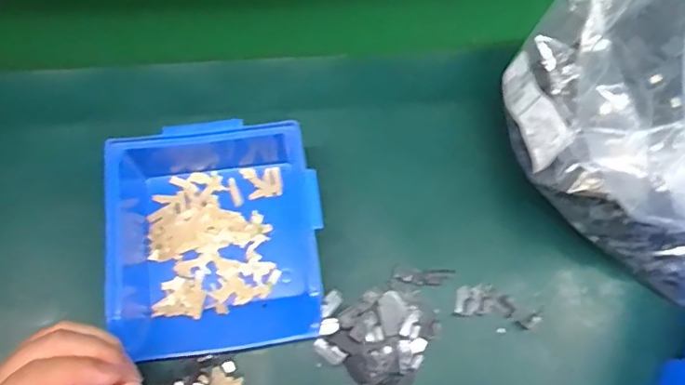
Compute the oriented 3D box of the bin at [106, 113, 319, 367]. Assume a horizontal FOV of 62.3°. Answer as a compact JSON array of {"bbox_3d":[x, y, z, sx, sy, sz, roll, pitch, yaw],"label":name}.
[{"bbox_3d":[-0.082,0.022,0.369,0.143,0.065,0.143,-8,73,-5],"label":"bin"}]

